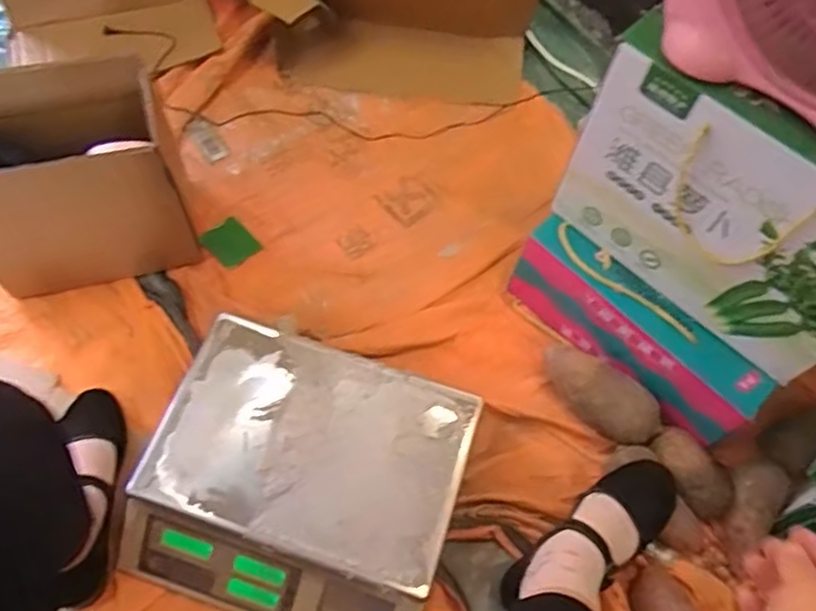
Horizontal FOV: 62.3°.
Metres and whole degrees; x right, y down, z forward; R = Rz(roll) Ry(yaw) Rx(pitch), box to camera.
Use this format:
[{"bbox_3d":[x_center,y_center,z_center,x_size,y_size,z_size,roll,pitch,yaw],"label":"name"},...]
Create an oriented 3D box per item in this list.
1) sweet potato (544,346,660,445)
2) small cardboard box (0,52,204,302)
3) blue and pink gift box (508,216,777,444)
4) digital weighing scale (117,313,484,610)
[{"bbox_3d":[0.249,0.108,0.863,0.085,0.070,0.161,-37,70,-21],"label":"sweet potato"},{"bbox_3d":[-0.428,-0.148,0.859,0.265,0.256,0.152,-11,62,-10],"label":"small cardboard box"},{"bbox_3d":[0.280,0.039,0.874,0.333,0.132,0.074,42,66,18],"label":"blue and pink gift box"},{"bbox_3d":[-0.117,0.202,0.771,0.328,0.103,0.286,17,61,6],"label":"digital weighing scale"}]

